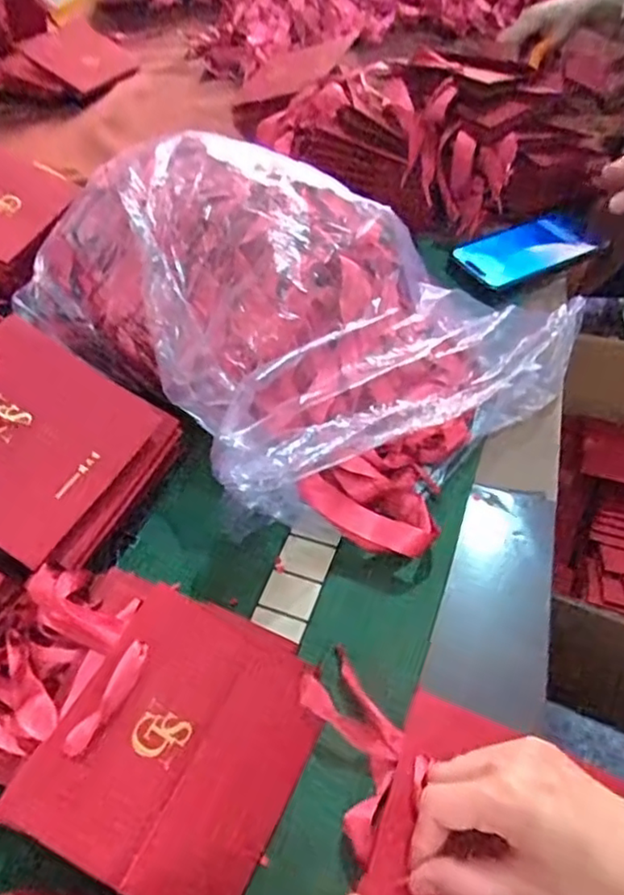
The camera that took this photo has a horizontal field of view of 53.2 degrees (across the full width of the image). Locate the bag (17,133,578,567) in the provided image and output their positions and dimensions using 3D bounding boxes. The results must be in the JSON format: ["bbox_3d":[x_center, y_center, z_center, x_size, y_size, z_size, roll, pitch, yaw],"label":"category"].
[{"bbox_3d":[-0.037,-0.120,0.532,0.427,0.153,0.290,35,62,27],"label":"bag"}]

